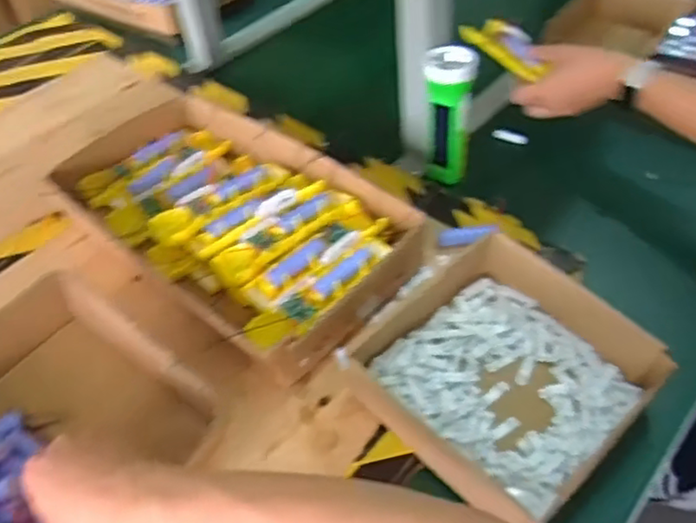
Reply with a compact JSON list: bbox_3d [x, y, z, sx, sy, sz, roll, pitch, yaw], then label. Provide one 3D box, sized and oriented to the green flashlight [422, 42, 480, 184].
[{"bbox_3d":[0.116,-0.164,0.766,0.053,0.171,0.047,3,47,7],"label":"green flashlight"}]

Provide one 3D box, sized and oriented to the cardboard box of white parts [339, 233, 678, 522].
[{"bbox_3d":[0.143,0.100,0.589,0.224,0.068,0.208,-34,53,-25],"label":"cardboard box of white parts"}]

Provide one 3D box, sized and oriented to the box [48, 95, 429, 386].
[{"bbox_3d":[-0.142,-0.055,0.740,0.431,0.071,0.228,34,58,30],"label":"box"}]

